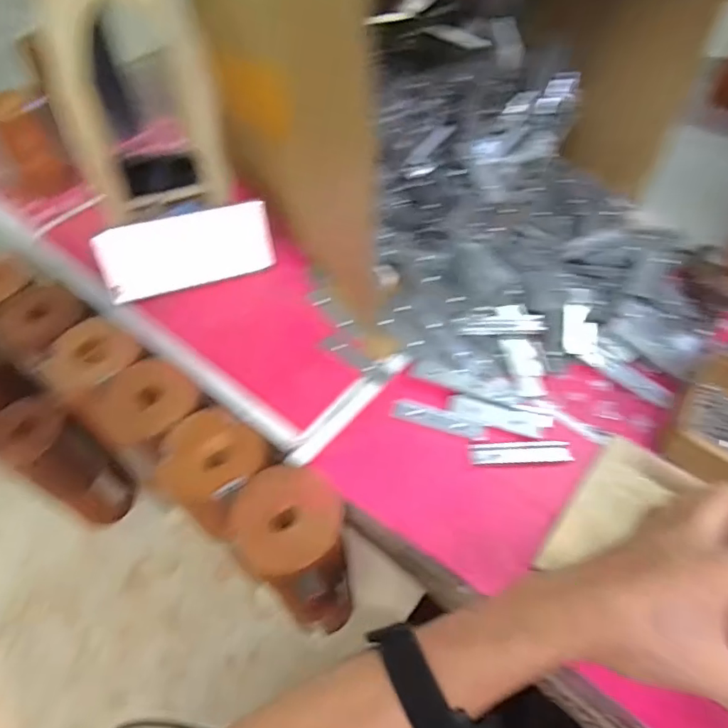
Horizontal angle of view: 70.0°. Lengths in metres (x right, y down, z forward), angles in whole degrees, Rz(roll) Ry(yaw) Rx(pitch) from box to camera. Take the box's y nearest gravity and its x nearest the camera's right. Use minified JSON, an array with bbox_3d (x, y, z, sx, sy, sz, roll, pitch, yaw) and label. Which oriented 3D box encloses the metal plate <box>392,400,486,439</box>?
[{"bbox_3d":[0.065,0.048,0.456,0.080,0.006,0.017,16,55,12],"label":"metal plate"}]

